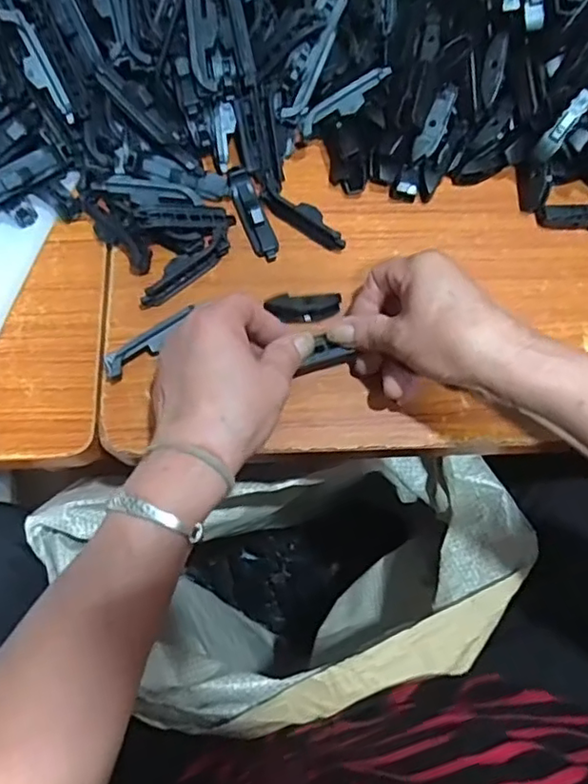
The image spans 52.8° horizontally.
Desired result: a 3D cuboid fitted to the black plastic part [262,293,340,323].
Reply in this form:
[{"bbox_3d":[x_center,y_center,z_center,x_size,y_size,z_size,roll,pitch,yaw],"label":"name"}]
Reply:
[{"bbox_3d":[0.009,-0.059,0.407,0.050,0.014,0.019,-4,70,-24],"label":"black plastic part"}]

